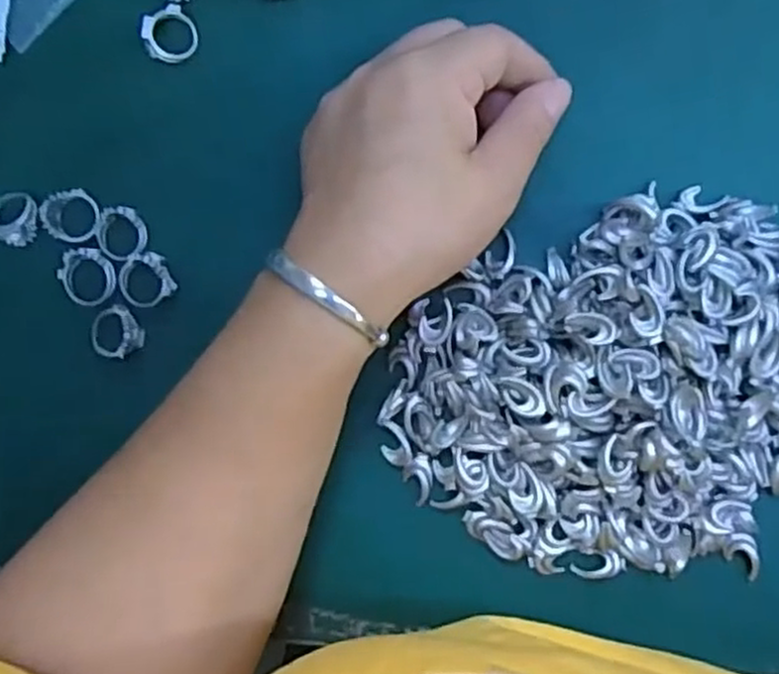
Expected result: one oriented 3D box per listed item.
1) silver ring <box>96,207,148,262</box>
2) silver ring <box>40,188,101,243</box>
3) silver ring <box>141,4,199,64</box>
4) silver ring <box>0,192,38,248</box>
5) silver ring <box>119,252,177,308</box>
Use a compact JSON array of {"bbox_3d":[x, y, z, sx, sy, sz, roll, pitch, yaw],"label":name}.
[{"bbox_3d":[-0.111,-0.043,0.309,0.020,0.008,0.021,0,90,6],"label":"silver ring"},{"bbox_3d":[-0.132,-0.051,0.312,0.026,0.006,0.021,39,94,5],"label":"silver ring"},{"bbox_3d":[-0.089,-0.123,0.306,0.021,0.004,0.021,-8,108,-26],"label":"silver ring"},{"bbox_3d":[-0.157,-0.050,0.315,0.023,0.009,0.022,0,90,6],"label":"silver ring"},{"bbox_3d":[-0.102,-0.023,0.309,0.022,0.011,0.020,0,90,6],"label":"silver ring"}]

